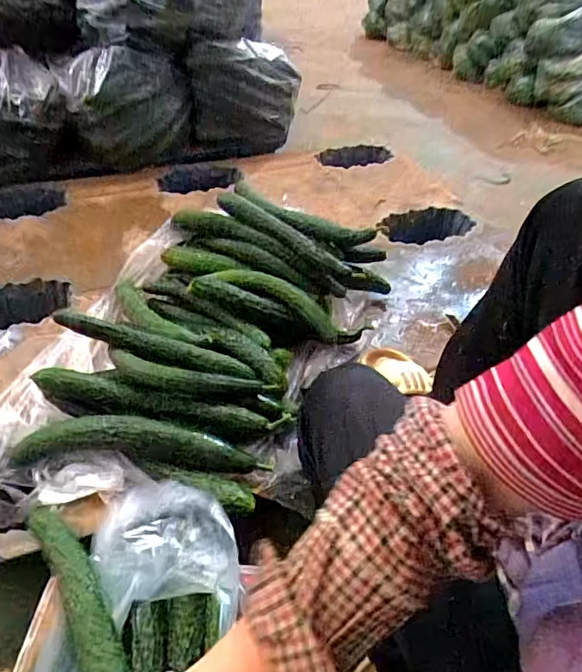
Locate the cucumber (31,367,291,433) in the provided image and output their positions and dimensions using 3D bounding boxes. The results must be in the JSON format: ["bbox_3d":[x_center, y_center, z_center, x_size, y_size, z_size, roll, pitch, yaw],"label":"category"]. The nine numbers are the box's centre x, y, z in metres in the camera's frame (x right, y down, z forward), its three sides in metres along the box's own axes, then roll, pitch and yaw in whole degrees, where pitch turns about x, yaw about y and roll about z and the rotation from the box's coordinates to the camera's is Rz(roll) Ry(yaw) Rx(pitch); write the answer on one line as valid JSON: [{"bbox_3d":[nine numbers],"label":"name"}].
[{"bbox_3d":[-0.185,0.096,0.690,0.353,0.055,0.050,7,45,6],"label":"cucumber"}]

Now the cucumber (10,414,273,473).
[{"bbox_3d":[-0.213,0.150,0.661,0.348,0.068,0.046,5,44,4],"label":"cucumber"}]

